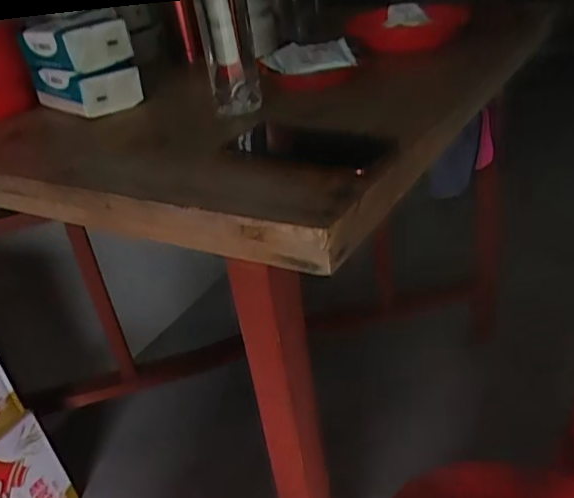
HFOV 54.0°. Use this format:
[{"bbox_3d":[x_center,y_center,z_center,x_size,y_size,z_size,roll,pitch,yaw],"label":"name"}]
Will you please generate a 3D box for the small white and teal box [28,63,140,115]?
[{"bbox_3d":[-0.282,-0.230,0.793,0.155,0.061,0.087,23,43,38],"label":"small white and teal box"}]

